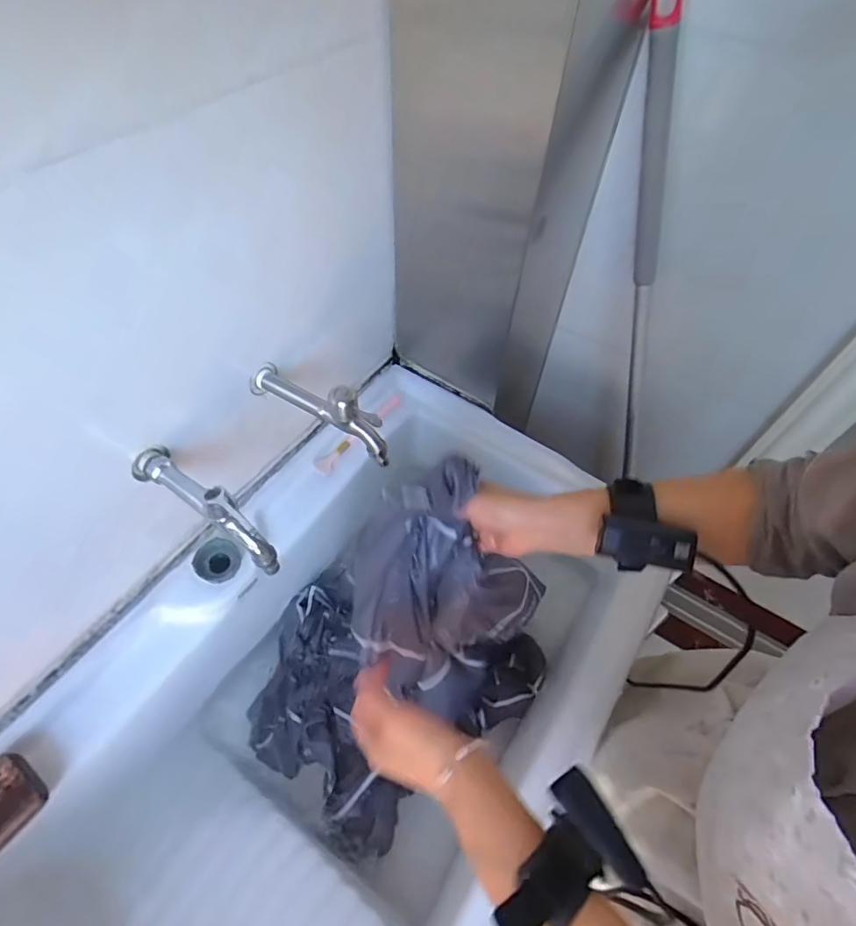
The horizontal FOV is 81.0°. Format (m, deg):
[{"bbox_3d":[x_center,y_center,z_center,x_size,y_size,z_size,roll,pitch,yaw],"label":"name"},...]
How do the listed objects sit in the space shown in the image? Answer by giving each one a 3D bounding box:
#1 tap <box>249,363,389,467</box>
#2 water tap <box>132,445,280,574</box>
[{"bbox_3d":[-0.123,-0.065,0.537,0.179,0.076,0.033,33,60,19],"label":"tap"},{"bbox_3d":[-0.212,0.043,0.488,0.166,0.053,0.033,28,58,16],"label":"water tap"}]

